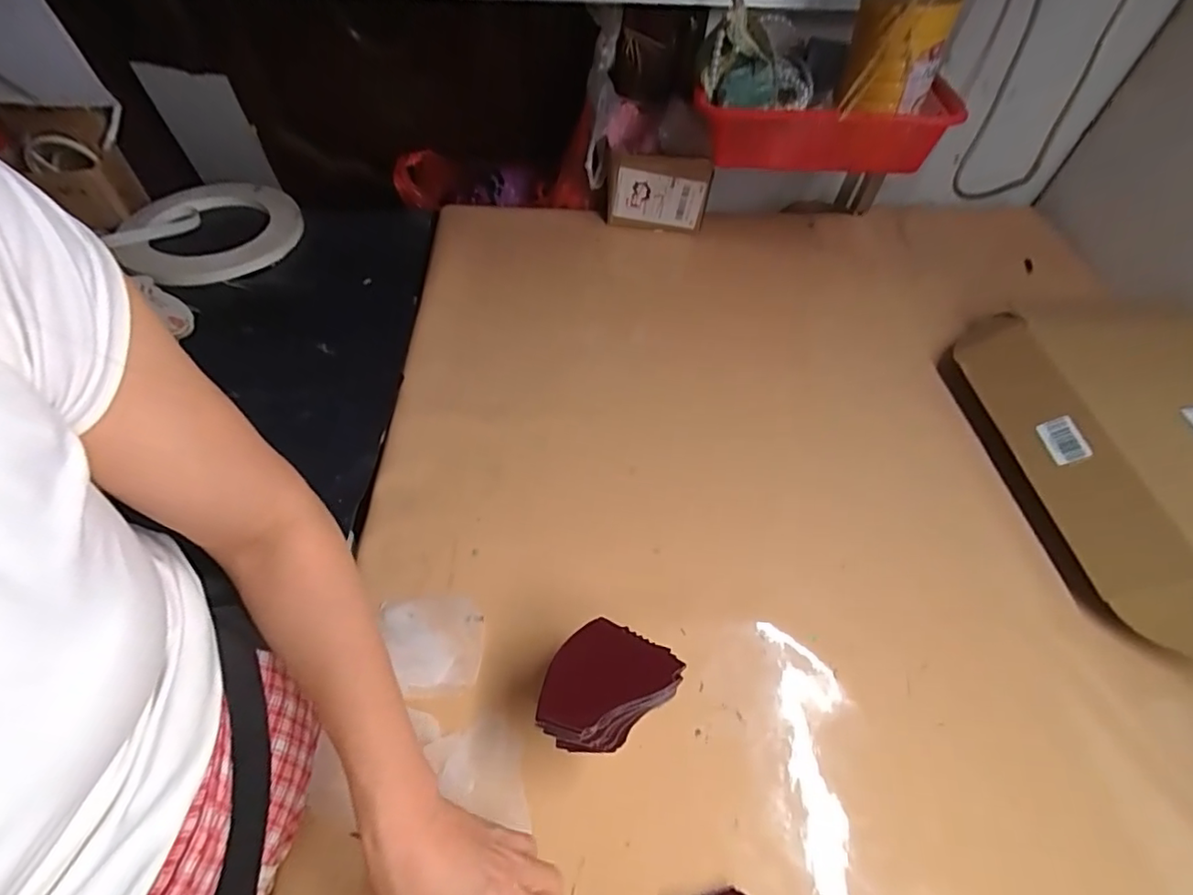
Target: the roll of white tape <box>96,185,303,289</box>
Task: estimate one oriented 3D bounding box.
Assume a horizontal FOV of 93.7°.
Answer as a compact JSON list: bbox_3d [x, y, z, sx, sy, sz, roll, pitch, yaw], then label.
[{"bbox_3d":[-0.568,-0.321,0.831,0.226,0.019,0.250,14,53,6],"label":"roll of white tape"}]

